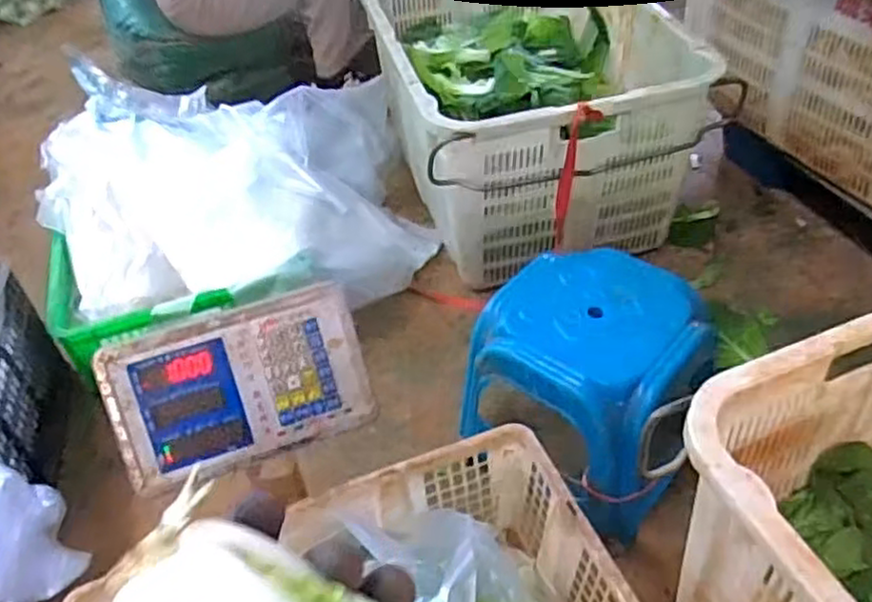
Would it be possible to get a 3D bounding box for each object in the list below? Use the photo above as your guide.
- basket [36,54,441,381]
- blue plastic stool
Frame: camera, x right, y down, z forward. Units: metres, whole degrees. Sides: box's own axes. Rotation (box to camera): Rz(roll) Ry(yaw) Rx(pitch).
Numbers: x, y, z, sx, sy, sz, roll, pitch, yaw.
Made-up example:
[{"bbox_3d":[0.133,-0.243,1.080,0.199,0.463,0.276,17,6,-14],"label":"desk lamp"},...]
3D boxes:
[{"bbox_3d":[-0.360,-0.199,1.300,0.646,0.234,0.576,-12,44,-7],"label":"basket"},{"bbox_3d":[0.200,0.105,0.941,0.268,0.234,0.259,30,54,31],"label":"blue plastic stool"}]

